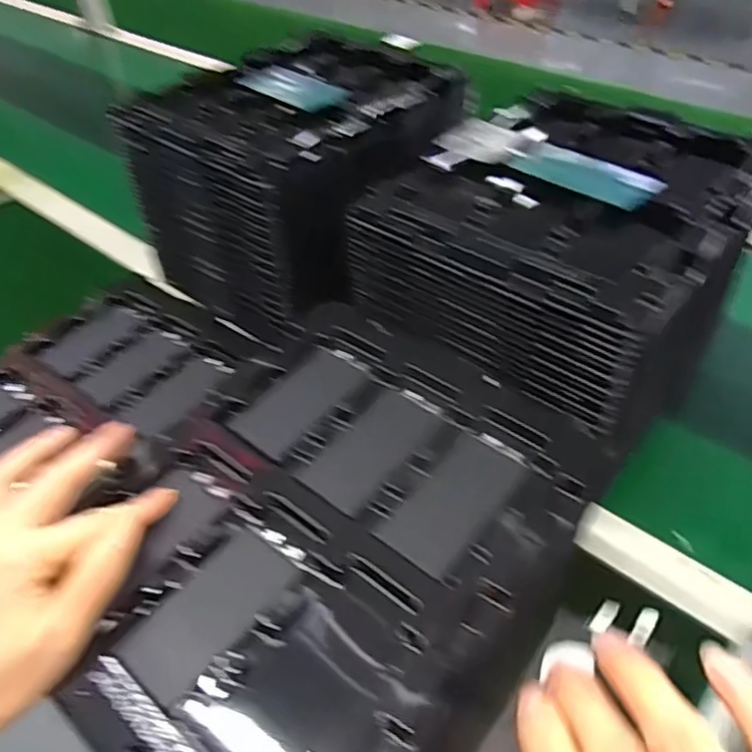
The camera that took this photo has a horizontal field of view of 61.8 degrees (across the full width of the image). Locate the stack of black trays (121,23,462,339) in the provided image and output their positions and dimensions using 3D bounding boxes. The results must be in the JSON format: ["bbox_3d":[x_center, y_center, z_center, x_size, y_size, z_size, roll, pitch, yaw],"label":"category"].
[{"bbox_3d":[-0.073,-0.203,0.640,0.219,0.194,0.271,30,55,29],"label":"stack of black trays"}]

